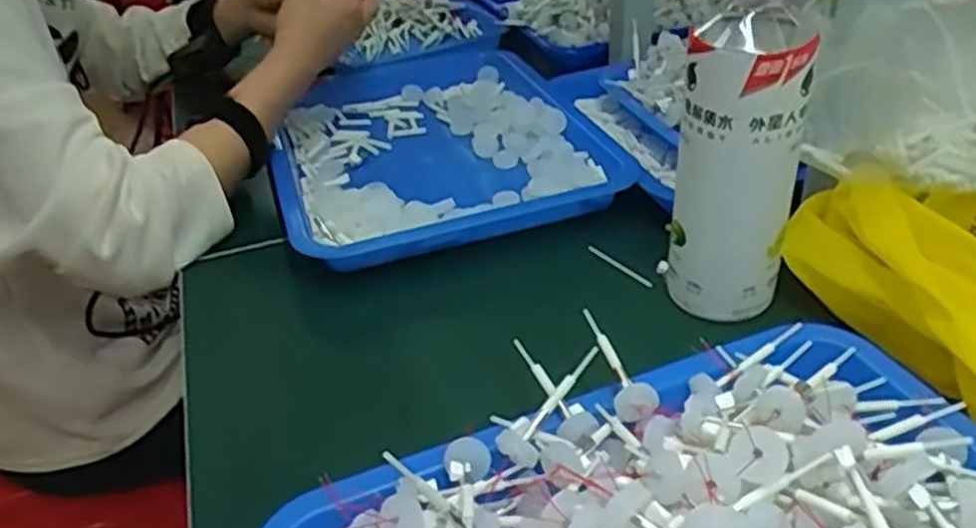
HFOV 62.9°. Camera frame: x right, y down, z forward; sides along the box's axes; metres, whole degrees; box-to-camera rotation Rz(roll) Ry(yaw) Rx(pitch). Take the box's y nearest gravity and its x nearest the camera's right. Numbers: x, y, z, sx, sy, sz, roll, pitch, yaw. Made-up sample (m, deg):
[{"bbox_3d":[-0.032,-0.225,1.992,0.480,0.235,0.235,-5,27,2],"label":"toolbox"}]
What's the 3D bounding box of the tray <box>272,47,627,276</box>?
[{"bbox_3d":[-0.051,-0.105,0.693,0.269,0.036,0.320,-14,36,-13],"label":"tray"}]

